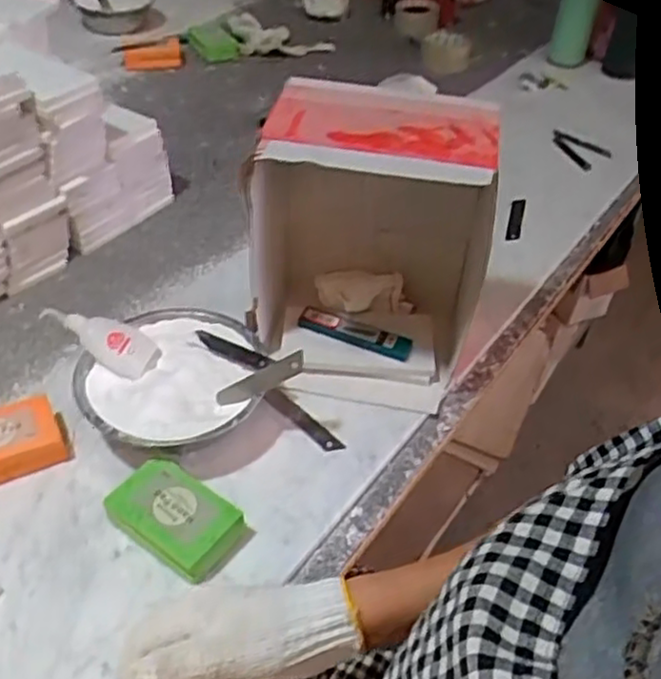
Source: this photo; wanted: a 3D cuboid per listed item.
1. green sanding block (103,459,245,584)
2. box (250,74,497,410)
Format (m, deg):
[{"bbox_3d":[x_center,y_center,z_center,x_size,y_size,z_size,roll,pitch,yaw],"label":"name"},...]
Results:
[{"bbox_3d":[-0.119,0.139,0.554,0.097,0.034,0.062,30,51,24],"label":"green sanding block"},{"bbox_3d":[0.036,-0.088,0.641,0.194,0.230,0.164,12,45,9],"label":"box"}]

